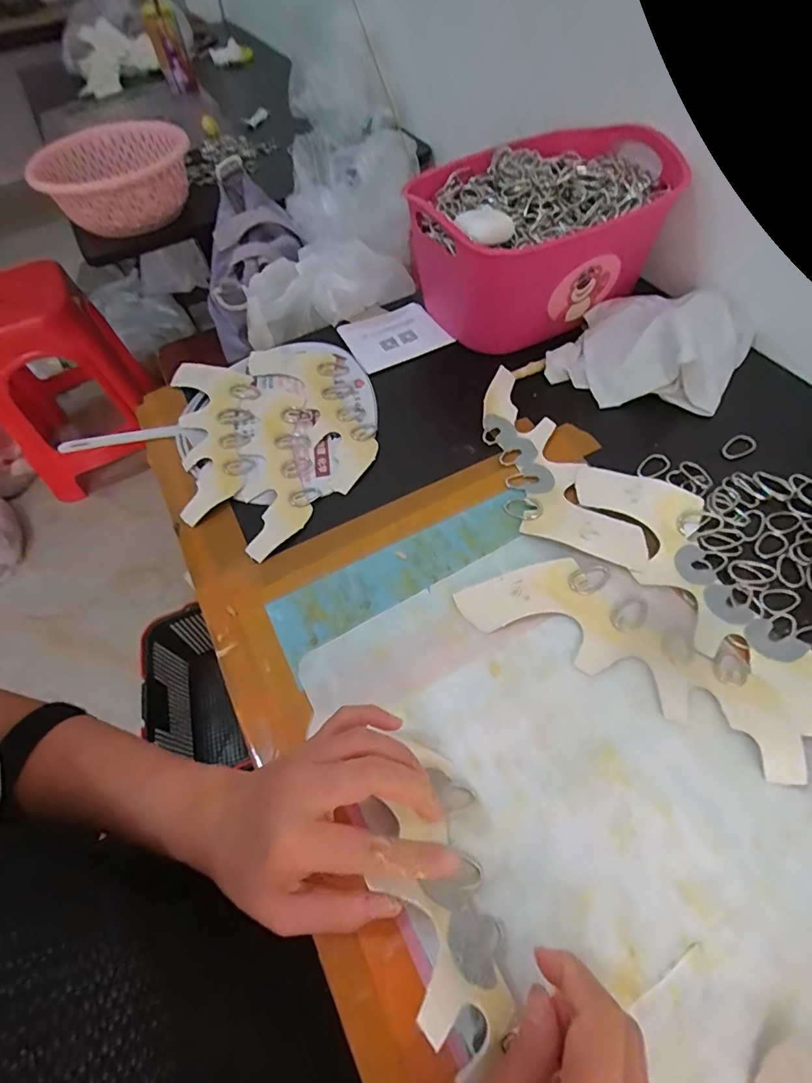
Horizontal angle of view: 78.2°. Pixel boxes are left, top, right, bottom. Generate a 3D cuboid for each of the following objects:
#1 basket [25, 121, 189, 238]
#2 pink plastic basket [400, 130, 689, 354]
[{"bbox_3d":[-0.447,-0.563,0.776,0.223,0.107,0.236,-26,58,-13],"label":"basket"},{"bbox_3d":[0.150,-0.333,0.548,0.261,0.134,0.194,-30,59,-15],"label":"pink plastic basket"}]

